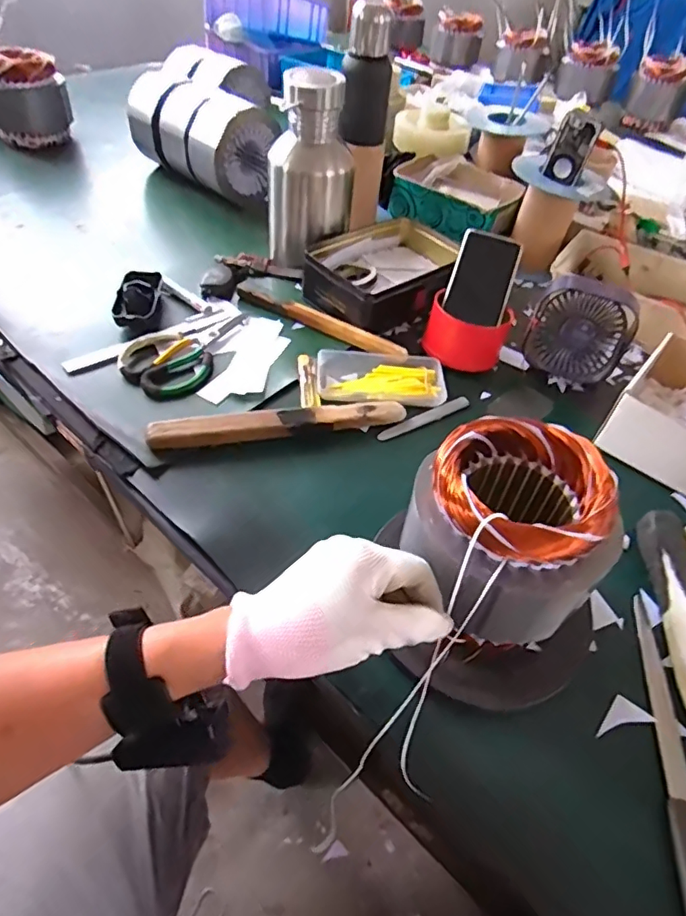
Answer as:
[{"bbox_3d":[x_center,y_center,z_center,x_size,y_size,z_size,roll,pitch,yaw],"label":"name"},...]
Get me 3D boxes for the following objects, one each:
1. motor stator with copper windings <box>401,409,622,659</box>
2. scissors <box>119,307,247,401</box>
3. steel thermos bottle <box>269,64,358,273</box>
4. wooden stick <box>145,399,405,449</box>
[{"bbox_3d":[0.123,0.062,0.418,0.116,0.136,0.133,-2,49,-7],"label":"motor stator with copper windings"},{"bbox_3d":[-0.187,-0.133,0.664,0.105,0.011,0.170,32,53,21],"label":"scissors"},{"bbox_3d":[-0.044,-0.404,0.758,0.108,0.225,0.105,31,53,21],"label":"steel thermos bottle"},{"bbox_3d":[-0.066,-0.038,0.582,0.273,0.023,0.034,-9,50,-13],"label":"wooden stick"}]

